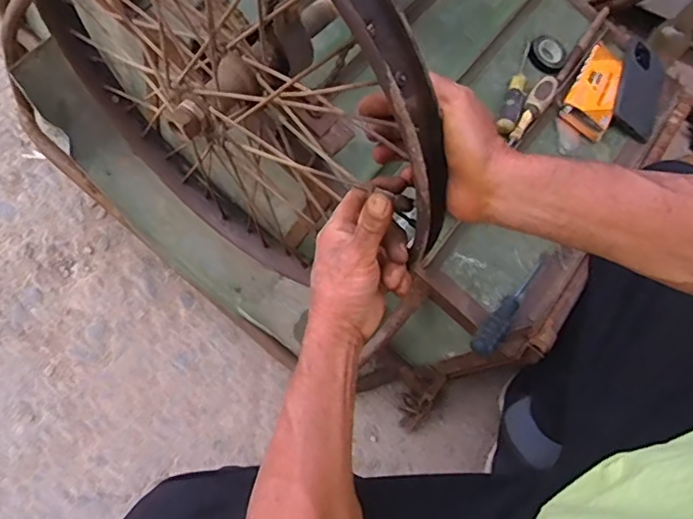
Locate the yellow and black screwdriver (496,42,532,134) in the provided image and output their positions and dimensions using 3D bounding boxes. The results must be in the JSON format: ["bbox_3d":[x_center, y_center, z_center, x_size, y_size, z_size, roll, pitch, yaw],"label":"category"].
[{"bbox_3d":[0.251,-0.254,0.826,0.029,0.020,0.176,19,55,7],"label":"yellow and black screwdriver"}]

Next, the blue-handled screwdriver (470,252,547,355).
[{"bbox_3d":[0.214,0.052,0.721,0.028,0.022,0.180,37,54,14],"label":"blue-handled screwdriver"}]

